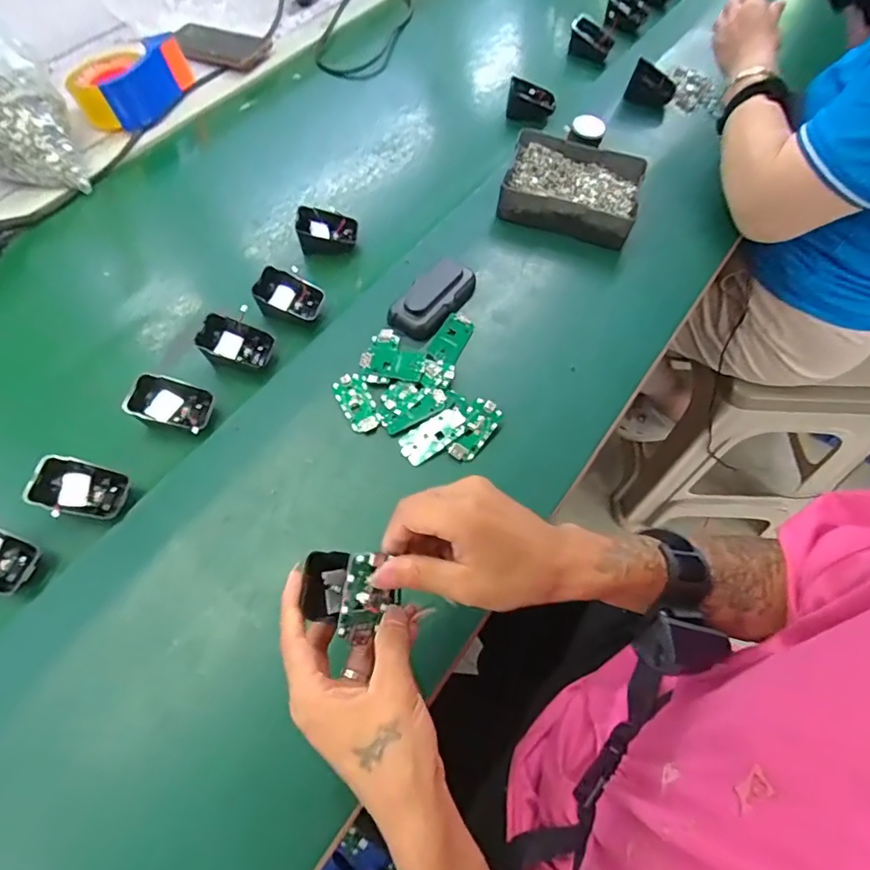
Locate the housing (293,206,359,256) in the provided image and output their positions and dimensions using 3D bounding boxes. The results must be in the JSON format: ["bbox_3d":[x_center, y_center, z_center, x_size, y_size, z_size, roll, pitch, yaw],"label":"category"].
[{"bbox_3d":[-0.123,-0.233,0.618,0.065,0.038,0.052,-1,65,-1],"label":"housing"}]

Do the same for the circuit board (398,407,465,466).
[{"bbox_3d":[-0.001,0.000,0.502,0.066,0.004,0.030,-36,76,-7],"label":"circuit board"}]

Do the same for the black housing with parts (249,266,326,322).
[{"bbox_3d":[-0.153,-0.145,0.565,0.066,0.035,0.050,15,66,7],"label":"black housing with parts"}]

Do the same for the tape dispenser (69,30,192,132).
[{"bbox_3d":[-0.418,-0.483,0.729,0.094,0.067,0.149,31,69,13],"label":"tape dispenser"}]

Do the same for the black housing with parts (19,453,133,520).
[{"bbox_3d":[-0.301,0.046,0.454,0.069,0.013,0.047,26,59,-22],"label":"black housing with parts"}]

